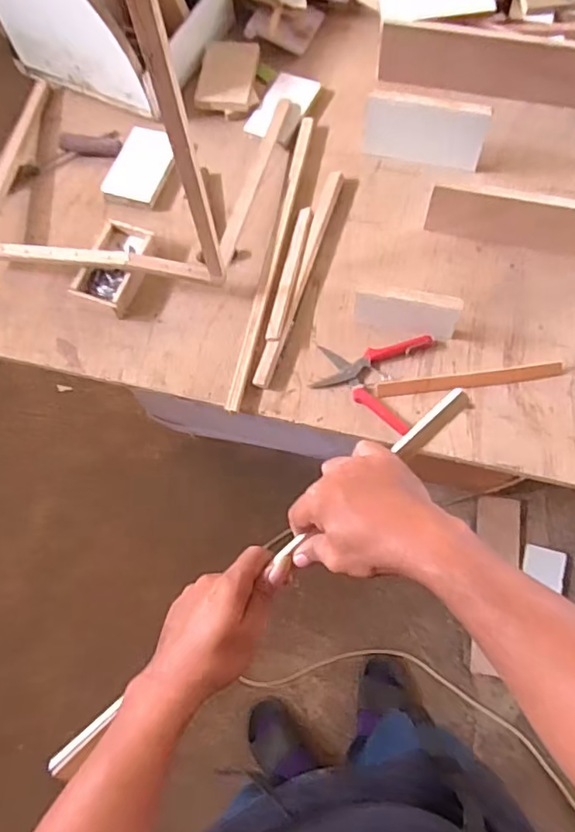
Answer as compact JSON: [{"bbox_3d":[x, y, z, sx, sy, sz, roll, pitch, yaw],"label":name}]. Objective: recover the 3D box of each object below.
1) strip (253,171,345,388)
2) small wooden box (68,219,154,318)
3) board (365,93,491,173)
[{"bbox_3d":[0.020,-0.221,0.872,0.028,0.019,0.387,16,71,9],"label":"strip"},{"bbox_3d":[-0.268,-0.231,0.886,0.087,0.042,0.147,17,71,9],"label":"small wooden box"},{"bbox_3d":[0.221,-0.459,0.916,0.193,0.109,0.011,16,59,11],"label":"board"}]

